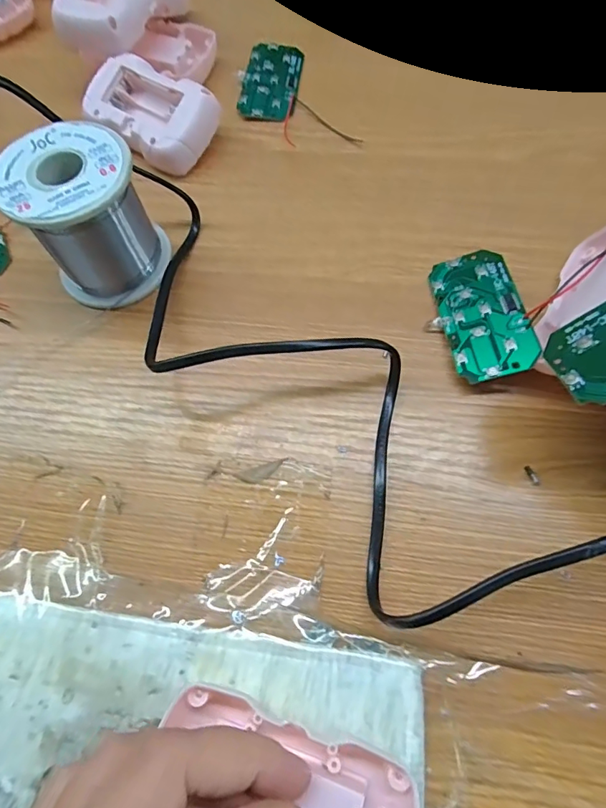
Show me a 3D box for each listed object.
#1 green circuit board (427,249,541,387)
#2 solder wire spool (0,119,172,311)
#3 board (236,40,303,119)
[{"bbox_3d":[0.087,-0.045,0.231,0.038,0.004,0.073,-15,60,15],"label":"green circuit board"},{"bbox_3d":[-0.107,-0.093,0.237,0.059,0.063,0.059,-34,70,-11],"label":"solder wire spool"},{"bbox_3d":[-0.022,-0.220,0.319,0.038,0.005,0.072,6,68,5],"label":"board"}]

